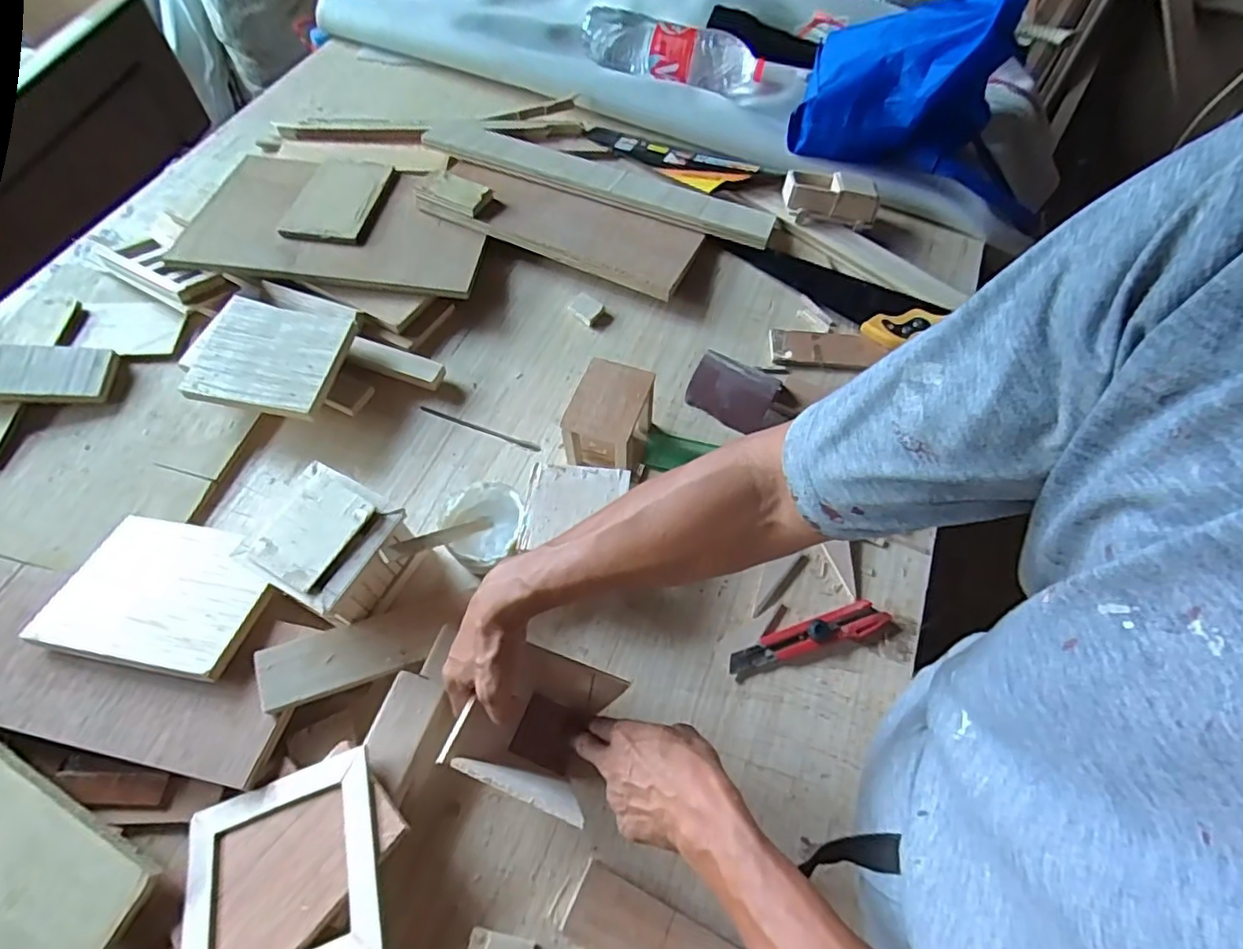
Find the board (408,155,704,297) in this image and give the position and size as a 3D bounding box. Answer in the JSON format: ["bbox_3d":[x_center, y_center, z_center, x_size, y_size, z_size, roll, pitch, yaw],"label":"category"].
[{"bbox_3d":[-0.090,-0.363,0.868,0.390,0.024,0.137,21,58,8],"label":"board"}]

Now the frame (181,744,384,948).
[{"bbox_3d":[-0.263,0.312,0.463,0.157,0.007,0.148,-23,55,-1],"label":"frame"}]

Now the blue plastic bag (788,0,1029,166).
[{"bbox_3d":[0.416,-0.586,0.897,0.269,0.215,0.217,19,61,9],"label":"blue plastic bag"}]

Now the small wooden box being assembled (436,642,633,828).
[{"bbox_3d":[-0.071,0.218,0.526,0.116,0.074,0.109,19,63,9],"label":"small wooden box being assembled"}]

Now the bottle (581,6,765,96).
[{"bbox_3d":[0.079,-0.729,1.043,0.314,0.072,0.079,21,61,10],"label":"bottle"}]

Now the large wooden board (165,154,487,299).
[{"bbox_3d":[-0.384,-0.354,0.850,0.380,0.018,0.256,7,54,-1],"label":"large wooden board"}]

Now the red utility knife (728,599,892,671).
[{"bbox_3d":[0.188,0.163,0.600,0.166,0.015,0.035,-18,63,-10],"label":"red utility knife"}]

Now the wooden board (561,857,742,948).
[{"bbox_3d":[0.035,0.377,0.481,0.160,0.011,0.054,25,64,12],"label":"wooden board"}]

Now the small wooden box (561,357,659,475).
[{"bbox_3d":[-0.011,-0.052,0.672,0.081,0.098,0.109,20,64,10],"label":"small wooden box"}]

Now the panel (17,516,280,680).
[{"bbox_3d":[-0.437,0.112,0.583,0.178,0.011,0.143,10,48,5],"label":"panel"}]

